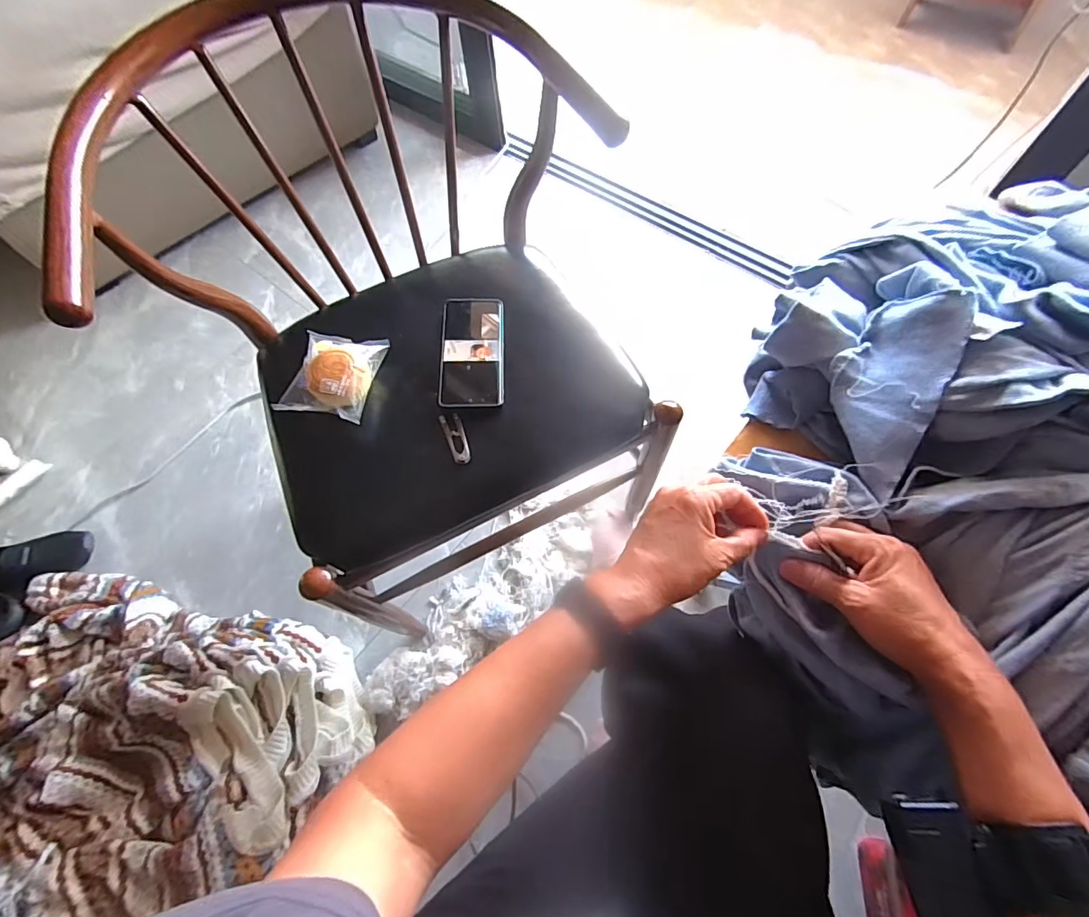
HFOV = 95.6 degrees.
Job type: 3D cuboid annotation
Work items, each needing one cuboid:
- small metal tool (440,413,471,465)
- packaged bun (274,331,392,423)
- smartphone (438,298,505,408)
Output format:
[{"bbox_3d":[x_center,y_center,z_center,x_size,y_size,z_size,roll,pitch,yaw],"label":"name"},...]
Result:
[{"bbox_3d":[-0.103,-0.023,0.578,0.022,0.008,0.065,-21,65,-7],"label":"small metal tool"},{"bbox_3d":[-0.252,-0.102,0.591,0.092,0.038,0.120,9,65,7],"label":"packaged bun"},{"bbox_3d":[-0.089,-0.134,0.615,0.078,0.012,0.151,-1,71,-3],"label":"smartphone"}]

